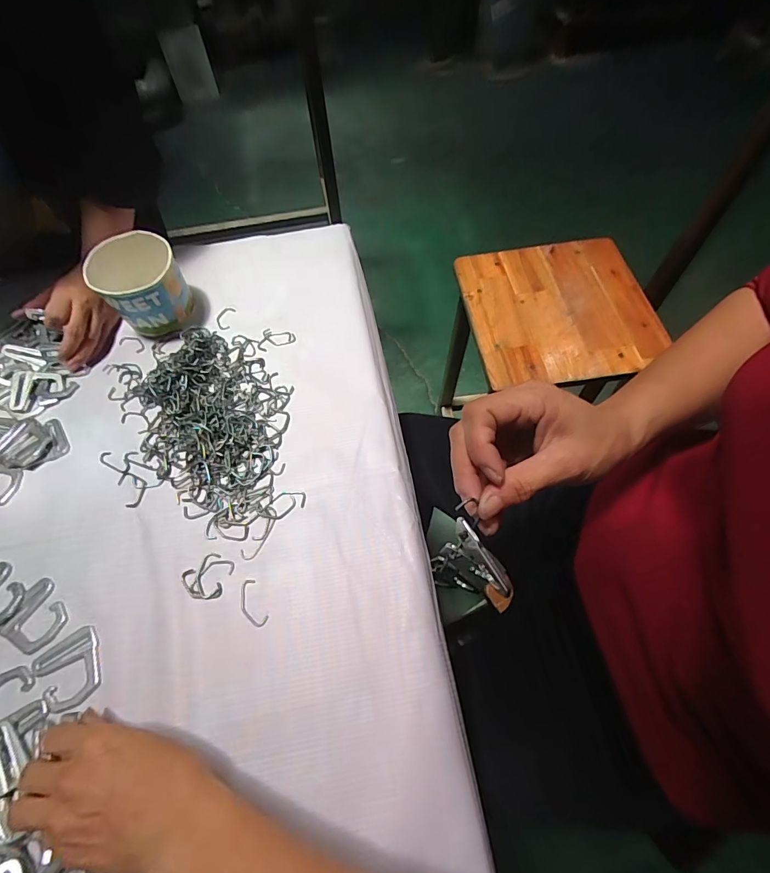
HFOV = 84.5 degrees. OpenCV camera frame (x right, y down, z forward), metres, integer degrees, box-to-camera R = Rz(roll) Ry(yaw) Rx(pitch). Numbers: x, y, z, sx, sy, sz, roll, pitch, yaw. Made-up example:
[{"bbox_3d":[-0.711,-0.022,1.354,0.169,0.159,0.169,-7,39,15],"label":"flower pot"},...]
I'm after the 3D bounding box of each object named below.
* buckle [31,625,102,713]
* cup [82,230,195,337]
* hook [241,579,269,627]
[{"bbox_3d":[-0.243,0.181,0.328,0.048,0.004,0.052,-36,66,-14],"label":"buckle"},{"bbox_3d":[-0.268,-0.168,0.477,0.086,0.073,0.093,-2,62,3],"label":"cup"},{"bbox_3d":[-0.110,0.137,0.347,0.017,0.004,0.040,-28,64,-11],"label":"hook"}]

